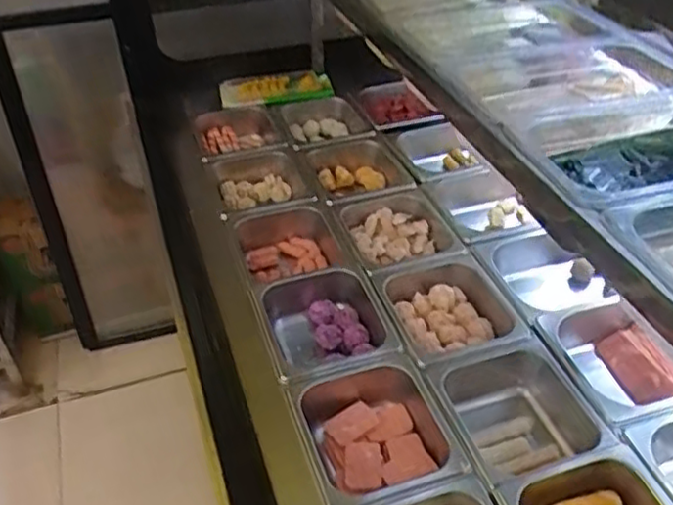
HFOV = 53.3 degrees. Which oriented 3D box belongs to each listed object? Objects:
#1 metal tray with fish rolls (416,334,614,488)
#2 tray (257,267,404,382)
[{"bbox_3d":[0.213,0.198,0.781,0.186,0.090,0.172,-15,42,-14],"label":"metal tray with fish rolls"},{"bbox_3d":[-0.017,0.102,0.881,0.158,0.064,0.181,-13,41,-12],"label":"tray"}]

